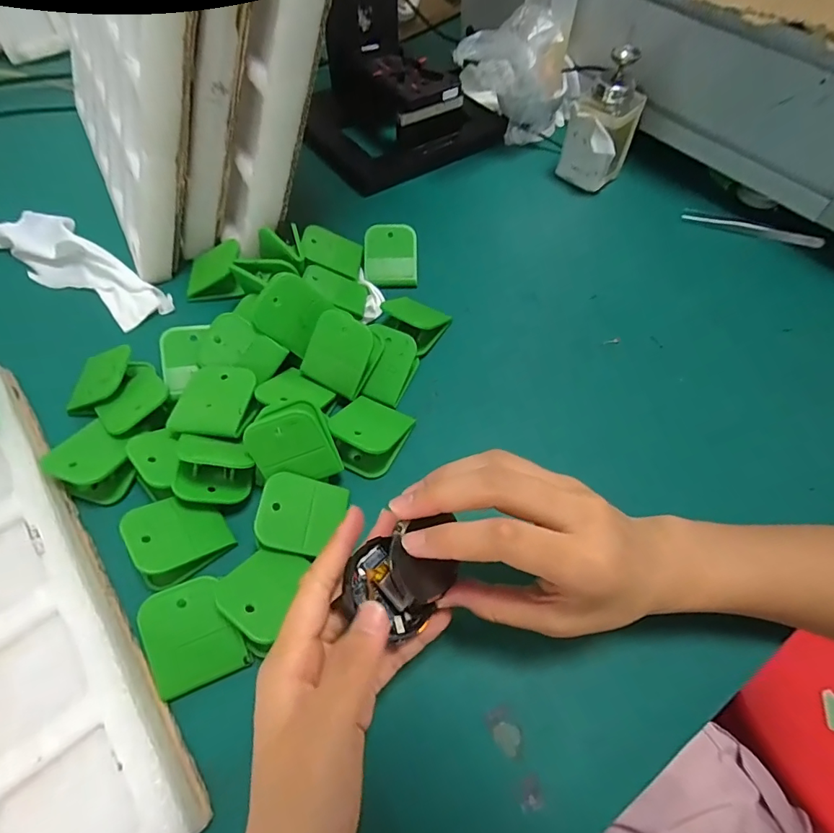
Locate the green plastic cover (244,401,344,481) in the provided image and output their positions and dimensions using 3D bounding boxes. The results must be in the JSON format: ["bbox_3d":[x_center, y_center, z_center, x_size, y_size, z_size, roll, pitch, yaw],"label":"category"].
[{"bbox_3d":[-0.080,0.016,0.305,0.049,0.051,0.025,-17,27,-1],"label":"green plastic cover"}]

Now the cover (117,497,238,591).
[{"bbox_3d":[-0.147,0.074,0.293,0.051,0.032,0.044,-25,63,-14],"label":"cover"}]

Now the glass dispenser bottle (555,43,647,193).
[{"bbox_3d":[0.183,-0.289,0.464,0.055,0.106,0.052,40,67,21],"label":"glass dispenser bottle"}]

